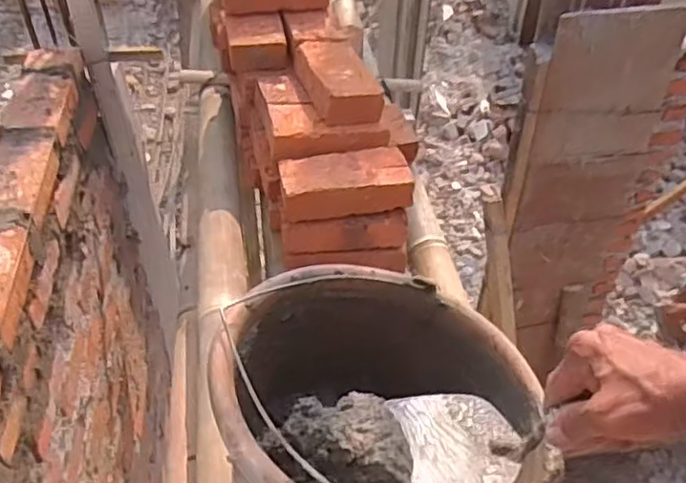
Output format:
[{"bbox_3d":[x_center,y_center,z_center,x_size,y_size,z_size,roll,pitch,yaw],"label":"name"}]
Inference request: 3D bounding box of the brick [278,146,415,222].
[{"bbox_3d":[0.002,-0.072,0.795,0.153,0.038,0.085,-7,44,-8],"label":"brick"}]

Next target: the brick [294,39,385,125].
[{"bbox_3d":[-0.009,-0.213,0.868,0.081,0.041,0.152,-14,46,-15],"label":"brick"}]

